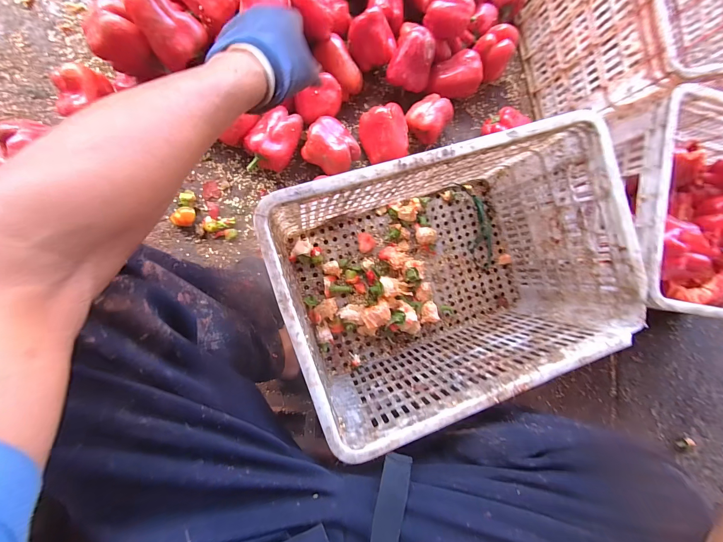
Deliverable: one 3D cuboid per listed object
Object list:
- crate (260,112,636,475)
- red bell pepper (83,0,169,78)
[{"bbox_3d":[0.122,0.007,0.554,0.494,0.287,0.343,-19,94,-10],"label":"crate"},{"bbox_3d":[-0.386,-0.368,0.496,0.080,0.072,0.076,-26,95,-10],"label":"red bell pepper"}]

